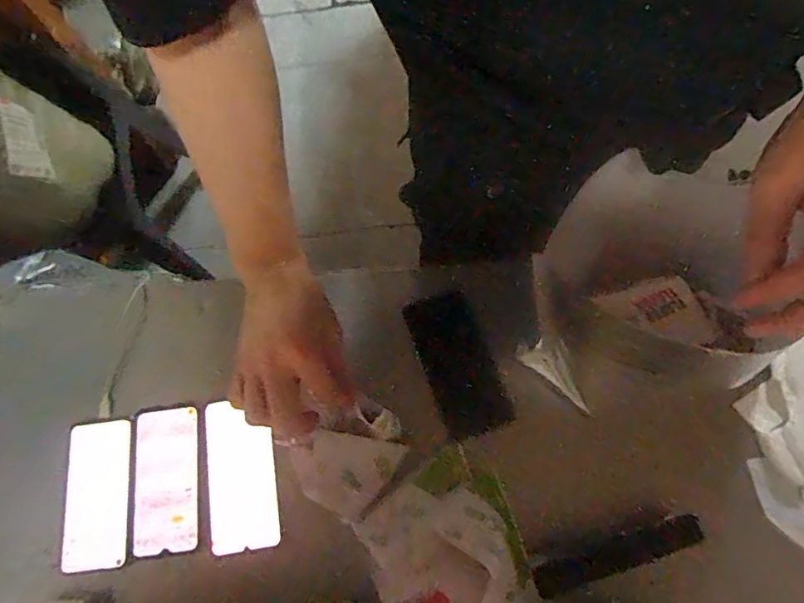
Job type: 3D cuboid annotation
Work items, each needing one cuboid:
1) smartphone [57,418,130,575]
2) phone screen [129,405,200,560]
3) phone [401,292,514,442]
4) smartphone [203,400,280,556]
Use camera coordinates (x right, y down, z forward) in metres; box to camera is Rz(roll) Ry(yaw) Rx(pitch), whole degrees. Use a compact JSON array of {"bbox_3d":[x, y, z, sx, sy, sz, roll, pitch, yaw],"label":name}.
[{"bbox_3d":[-0.333,0.211,0.570,0.066,0.012,0.154,-2,69,-11],"label":"smartphone"},{"bbox_3d":[-0.258,0.192,0.566,0.071,0.008,0.153,-6,72,1],"label":"phone screen"},{"bbox_3d":[0.059,0.068,0.563,0.073,0.010,0.152,-23,86,-5],"label":"phone"},{"bbox_3d":[-0.177,0.187,0.567,0.076,0.005,0.157,-9,72,0],"label":"smartphone"}]

